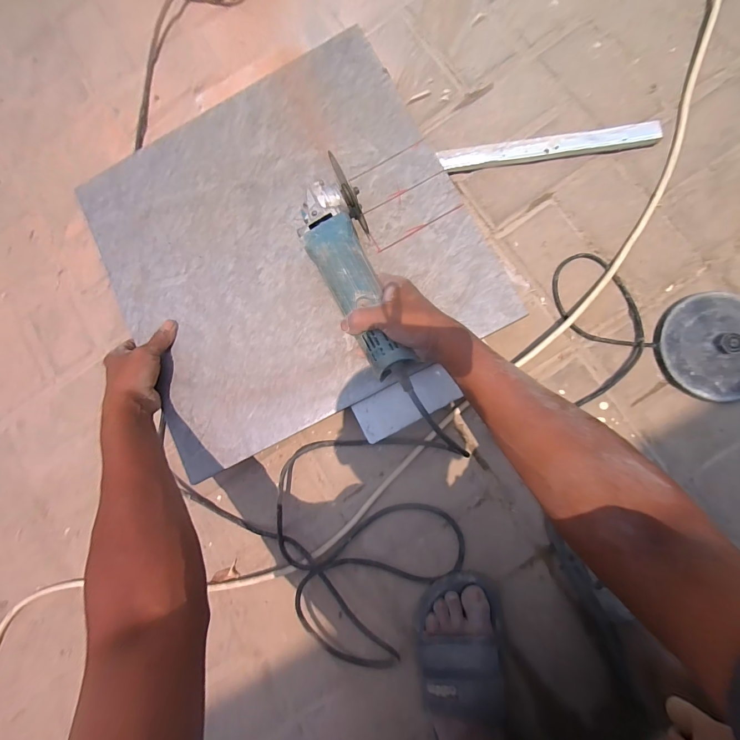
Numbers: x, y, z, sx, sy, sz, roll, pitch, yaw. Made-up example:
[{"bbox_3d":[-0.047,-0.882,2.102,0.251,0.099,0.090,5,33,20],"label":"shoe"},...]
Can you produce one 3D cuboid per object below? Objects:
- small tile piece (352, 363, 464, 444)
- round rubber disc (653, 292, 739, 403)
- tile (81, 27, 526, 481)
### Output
[{"bbox_3d":[0.047,0.043,0.456,0.133,0.015,0.056,-27,84,4],"label":"small tile piece"},{"bbox_3d":[0.480,-0.033,0.475,0.146,0.033,0.147,0,87,6],"label":"round rubber disc"},{"bbox_3d":[-0.121,-0.167,0.482,0.484,0.015,0.472,-28,84,4],"label":"tile"}]

